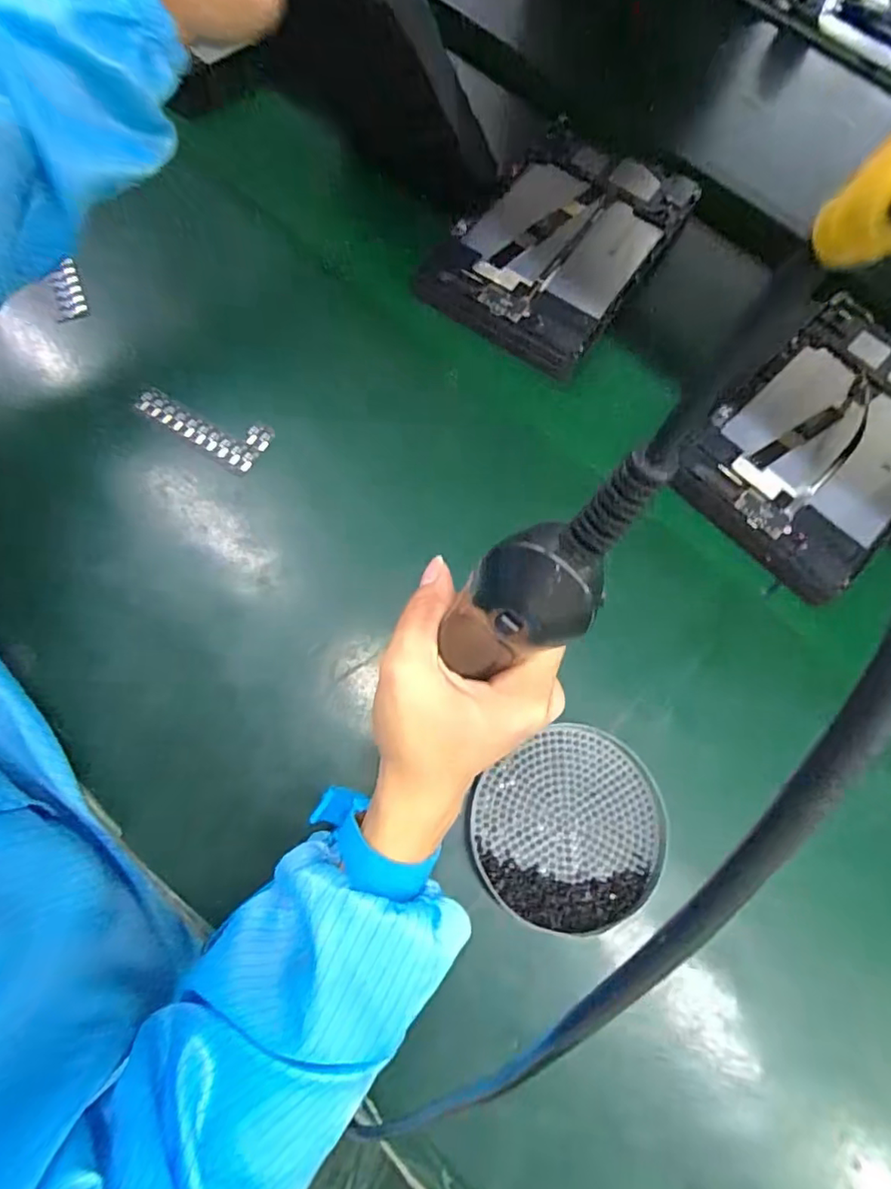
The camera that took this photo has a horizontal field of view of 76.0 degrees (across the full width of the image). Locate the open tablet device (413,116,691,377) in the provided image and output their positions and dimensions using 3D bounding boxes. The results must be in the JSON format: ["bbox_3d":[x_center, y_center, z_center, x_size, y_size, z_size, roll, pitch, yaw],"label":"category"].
[{"bbox_3d":[0.096,-0.296,0.474,0.142,0.028,0.223,32,71,7],"label":"open tablet device"}]

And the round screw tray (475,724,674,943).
[{"bbox_3d":[0.075,0.138,0.337,0.113,0.009,0.103,1,70,-4],"label":"round screw tray"}]

